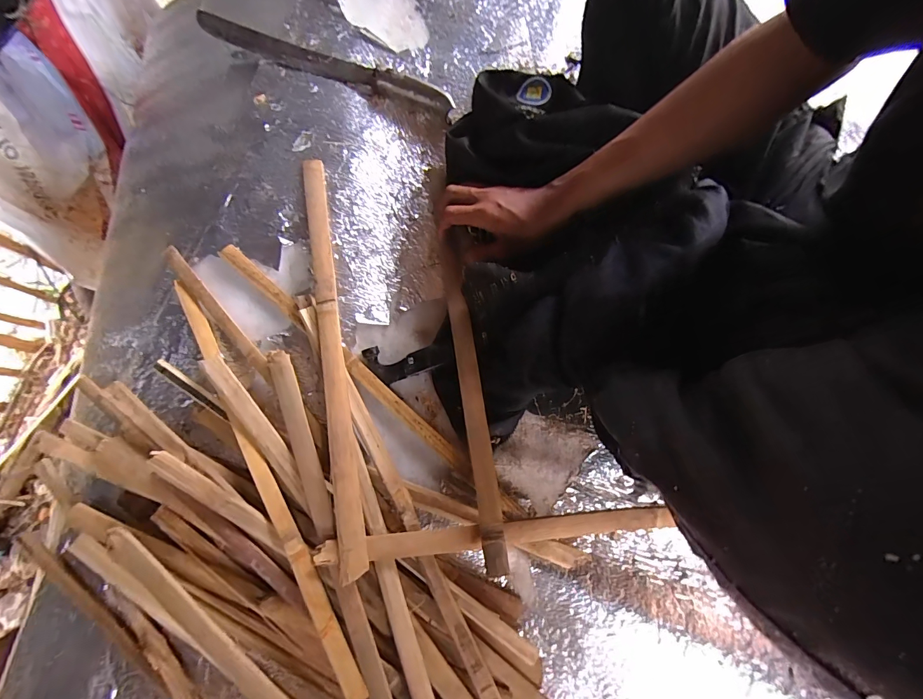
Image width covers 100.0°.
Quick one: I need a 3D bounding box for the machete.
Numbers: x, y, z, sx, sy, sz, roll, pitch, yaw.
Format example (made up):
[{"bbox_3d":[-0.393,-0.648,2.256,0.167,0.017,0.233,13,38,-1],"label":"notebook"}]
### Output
[{"bbox_3d":[-0.209,-0.418,0.575,0.399,0.032,0.054,19,79,1],"label":"machete"}]

